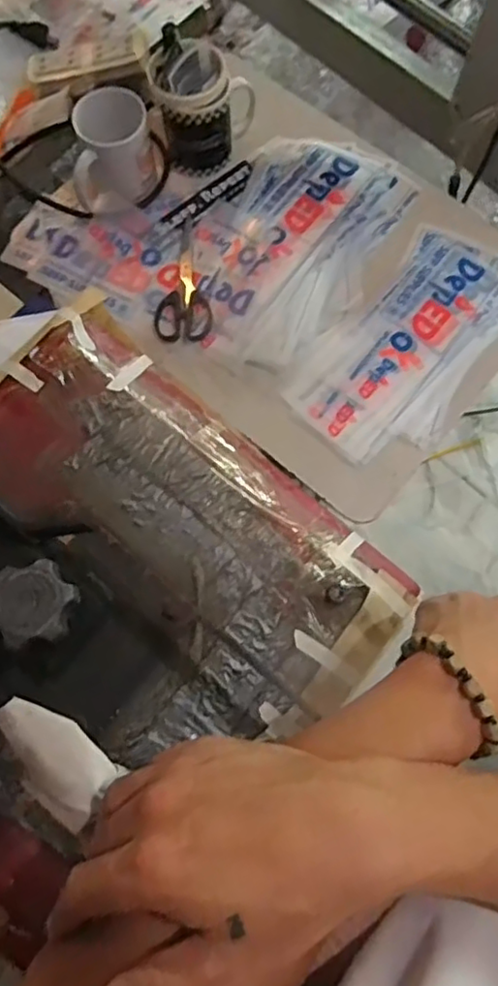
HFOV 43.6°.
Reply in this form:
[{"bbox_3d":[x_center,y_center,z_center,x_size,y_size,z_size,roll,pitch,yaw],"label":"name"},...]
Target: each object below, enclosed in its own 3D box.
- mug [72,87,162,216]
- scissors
[{"bbox_3d":[-0.154,-0.388,0.713,0.102,0.102,0.080,-10,73,-3],"label":"mug"},{"bbox_3d":[-0.082,-0.246,0.726,0.064,0.009,0.155,-8,73,-2],"label":"scissors"}]

